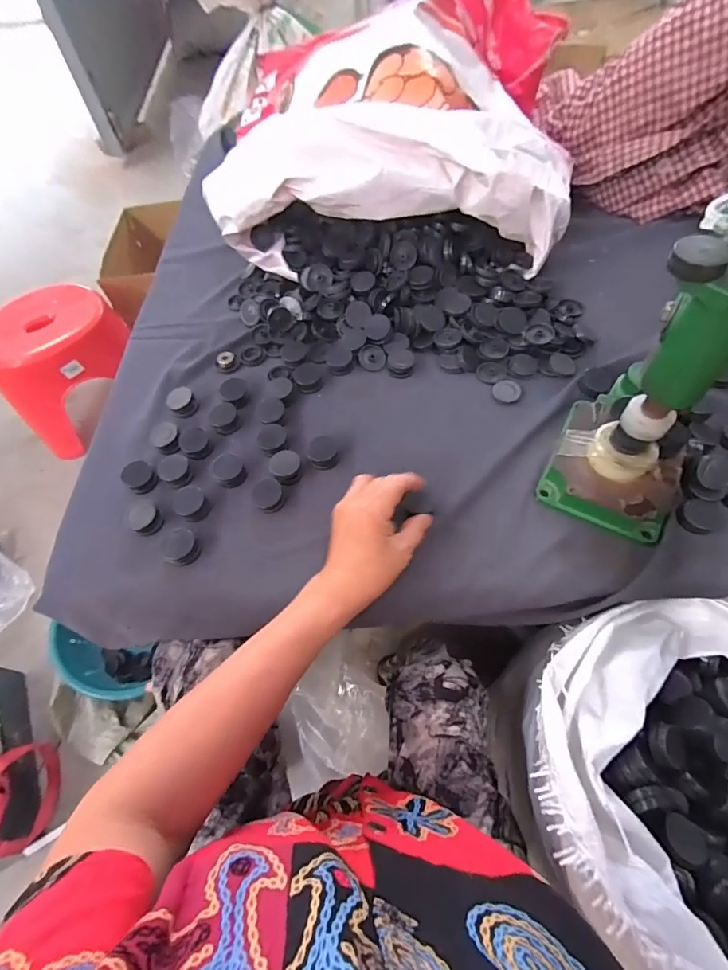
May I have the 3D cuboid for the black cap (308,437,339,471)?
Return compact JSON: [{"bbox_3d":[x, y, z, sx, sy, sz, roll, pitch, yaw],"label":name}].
[{"bbox_3d":[-0.045,-0.035,0.499,0.031,0.020,0.031,-2,60,3],"label":"black cap"}]

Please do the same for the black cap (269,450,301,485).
[{"bbox_3d":[-0.085,-0.020,0.492,0.033,0.016,0.035,-2,60,3],"label":"black cap"}]

